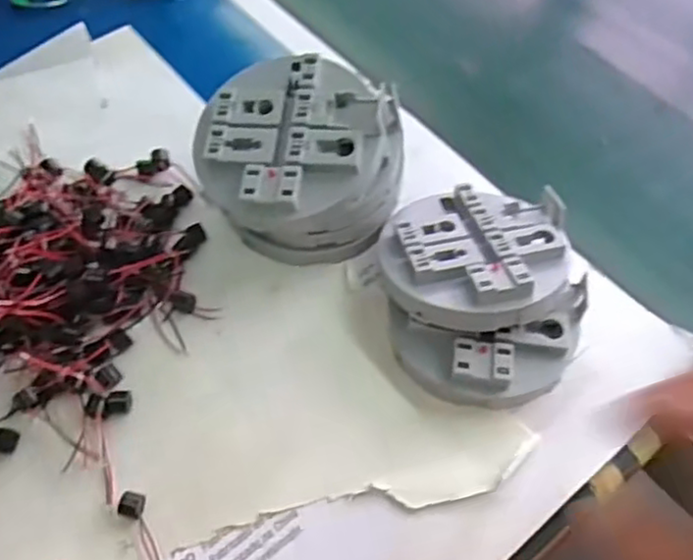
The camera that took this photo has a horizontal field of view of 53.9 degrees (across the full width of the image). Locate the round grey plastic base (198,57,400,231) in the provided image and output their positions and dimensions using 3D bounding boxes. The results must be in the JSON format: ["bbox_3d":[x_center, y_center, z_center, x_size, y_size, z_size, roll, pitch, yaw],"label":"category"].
[{"bbox_3d":[-0.026,-0.081,0.368,0.109,0.033,0.093,-31,63,-20],"label":"round grey plastic base"}]

